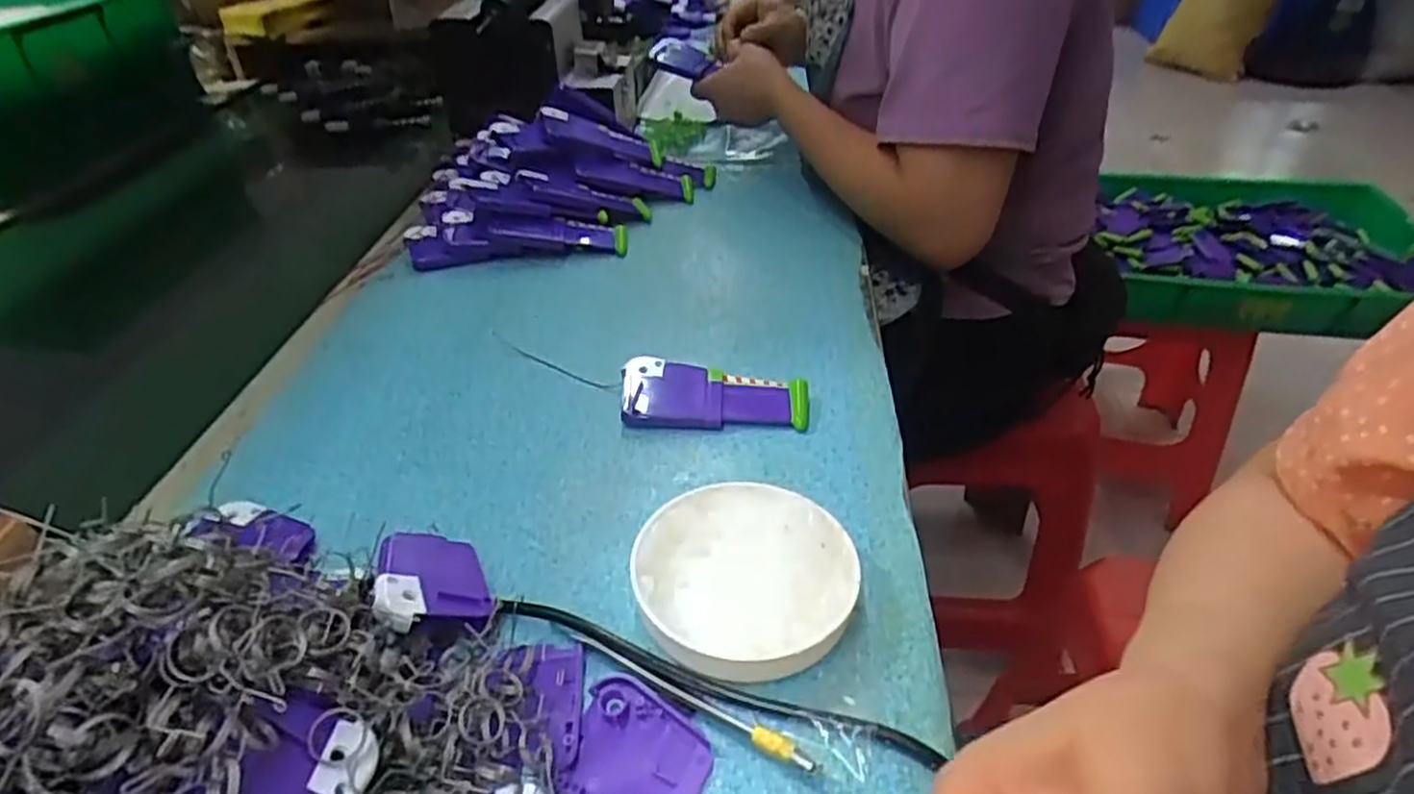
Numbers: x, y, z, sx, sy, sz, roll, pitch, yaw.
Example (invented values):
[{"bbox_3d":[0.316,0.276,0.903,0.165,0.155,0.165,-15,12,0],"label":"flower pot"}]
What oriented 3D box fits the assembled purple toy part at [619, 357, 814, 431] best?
[{"bbox_3d":[0.004,0.000,0.499,0.122,0.026,0.049,2,38,4],"label":"assembled purple toy part"}]

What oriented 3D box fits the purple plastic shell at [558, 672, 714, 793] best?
[{"bbox_3d":[-0.029,0.147,0.316,0.058,0.007,0.052,16,41,21],"label":"purple plastic shell"}]

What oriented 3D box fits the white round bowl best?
[{"bbox_3d":[0.019,0.088,0.374,0.104,0.026,0.101,-1,38,0],"label":"white round bowl"}]

